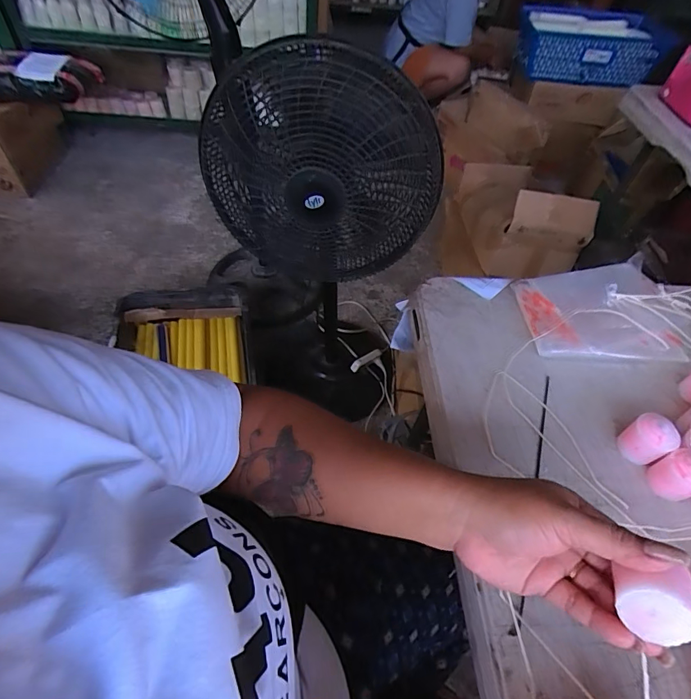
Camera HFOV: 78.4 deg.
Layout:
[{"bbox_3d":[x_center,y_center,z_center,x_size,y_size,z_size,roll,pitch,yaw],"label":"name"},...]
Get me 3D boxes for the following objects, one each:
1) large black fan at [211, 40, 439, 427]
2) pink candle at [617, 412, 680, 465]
[{"bbox_3d":[-0.025,-0.247,1.020,0.394,0.857,0.373,14,51,6],"label":"large black fan"},{"bbox_3d":[0.278,0.086,0.395,0.031,0.046,0.035,-22,56,-21],"label":"pink candle"}]

